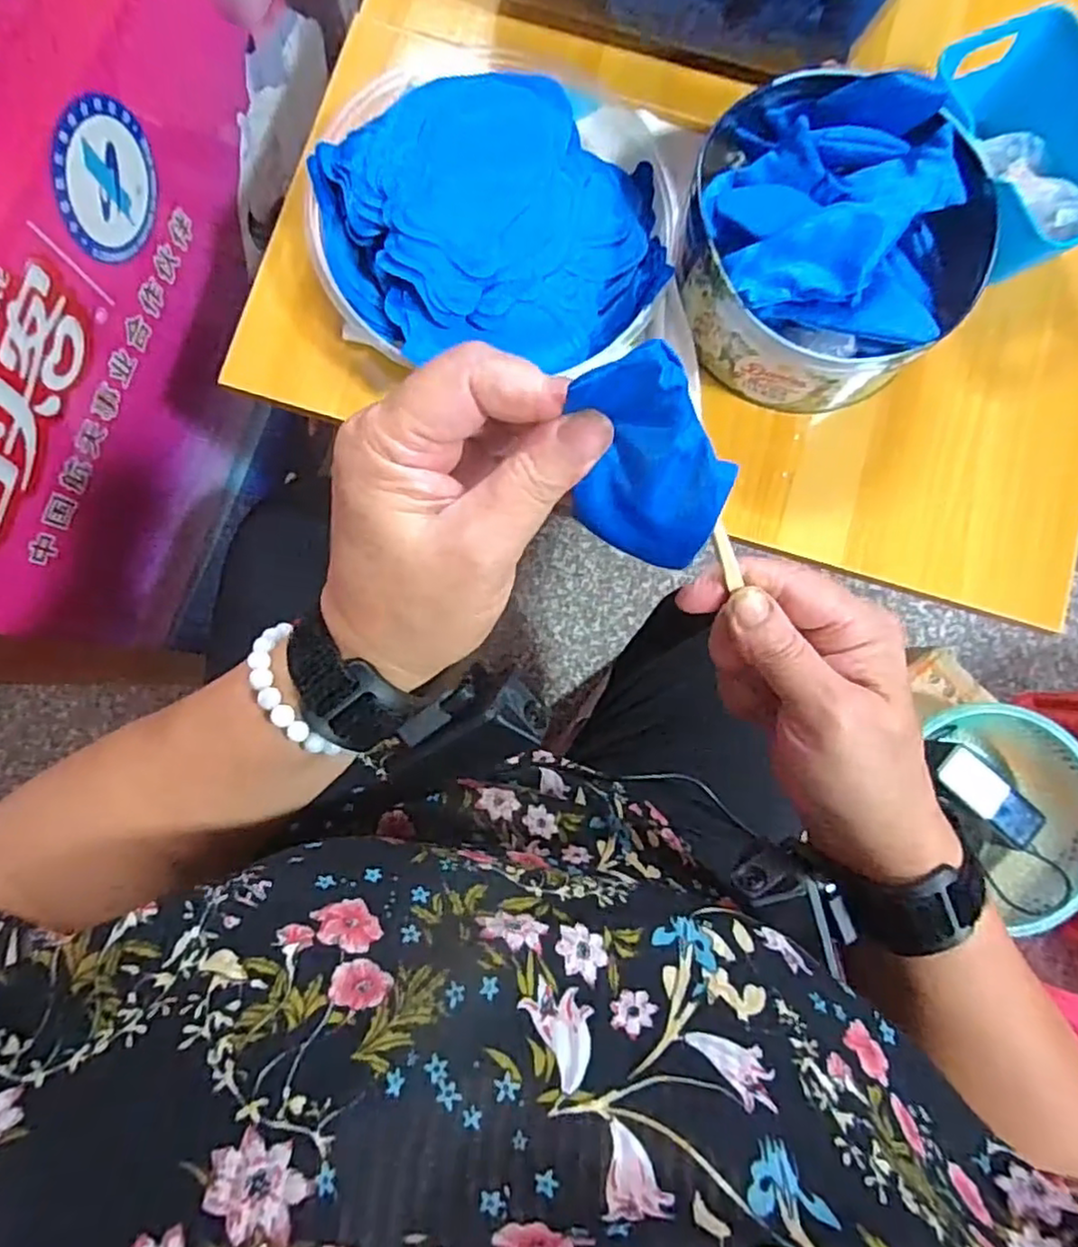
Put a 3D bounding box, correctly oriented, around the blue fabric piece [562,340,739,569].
[{"bbox_3d":[0.036,-0.049,0.212,0.049,0.076,0.004,1,47,7],"label":"blue fabric piece"}]

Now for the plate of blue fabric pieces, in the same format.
[{"bbox_3d":[-0.025,-0.260,0.434,0.229,0.049,0.186,-15,86,-4],"label":"plate of blue fabric pieces"}]

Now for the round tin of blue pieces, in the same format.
[{"bbox_3d":[0.191,-0.243,0.429,0.193,0.085,0.181,0,85,-3],"label":"round tin of blue pieces"}]

